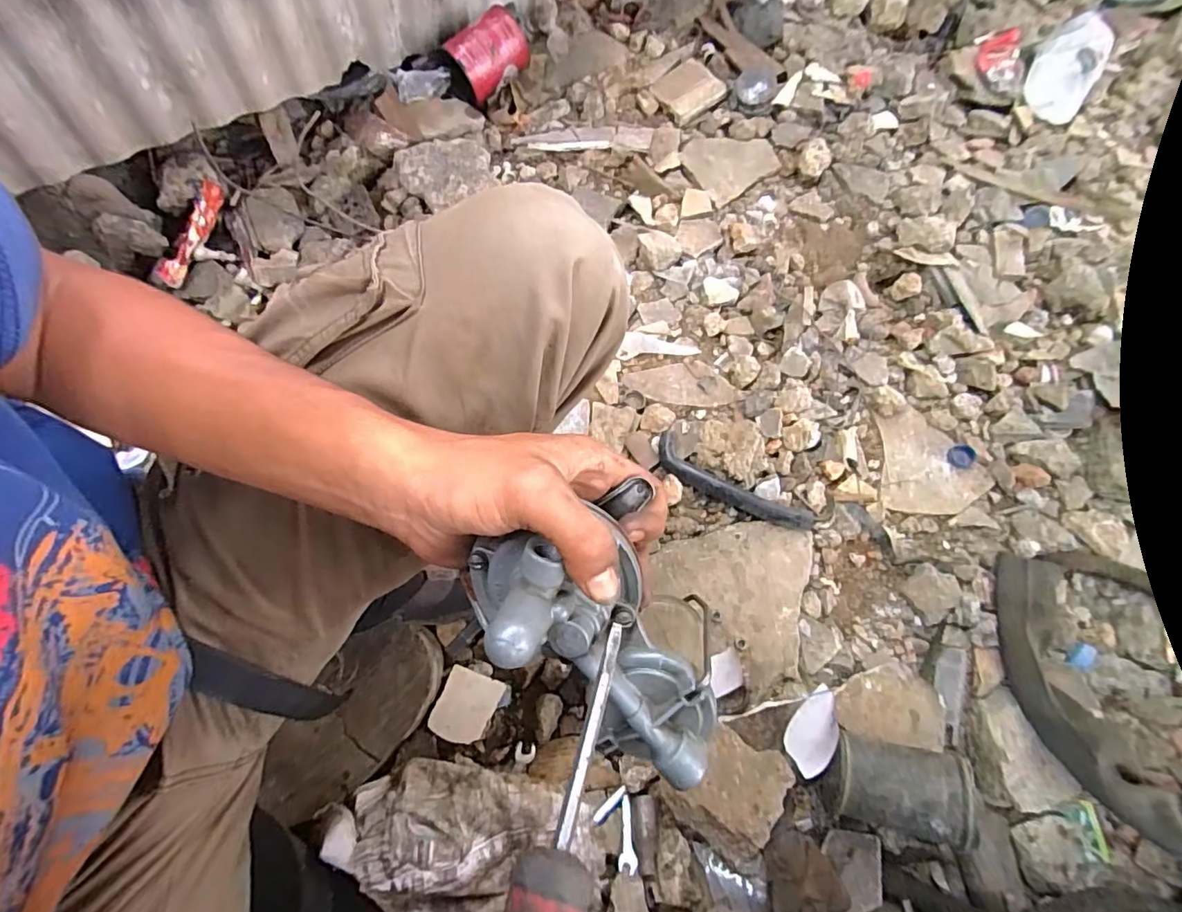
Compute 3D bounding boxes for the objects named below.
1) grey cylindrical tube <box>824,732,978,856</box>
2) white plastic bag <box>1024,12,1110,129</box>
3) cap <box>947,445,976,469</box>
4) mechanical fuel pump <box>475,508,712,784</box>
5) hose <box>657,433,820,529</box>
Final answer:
[{"bbox_3d":[0.297,0.325,0.522,0.115,0.075,0.082,8,69,3],"label":"grey cylindrical tube"},{"bbox_3d":[0.751,-0.610,0.847,0.105,0.086,0.129,36,73,12],"label":"white plastic bag"},{"bbox_3d":[0.477,0.001,0.688,0.031,0.007,0.032,-1,71,2],"label":"cap"},{"bbox_3d":[0.005,0.079,0.231,0.125,0.067,0.063,44,77,-4],"label":"mechanical fuel pump"},{"bbox_3d":[0.176,0.039,0.673,0.210,0.025,0.048,31,75,12],"label":"hose"}]

